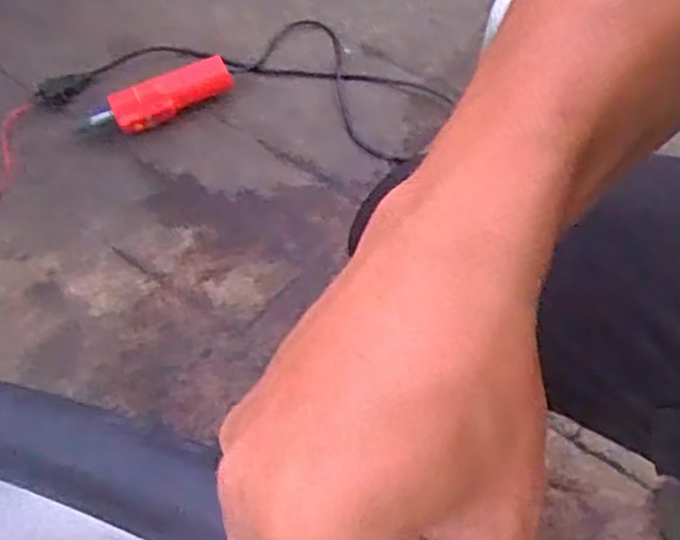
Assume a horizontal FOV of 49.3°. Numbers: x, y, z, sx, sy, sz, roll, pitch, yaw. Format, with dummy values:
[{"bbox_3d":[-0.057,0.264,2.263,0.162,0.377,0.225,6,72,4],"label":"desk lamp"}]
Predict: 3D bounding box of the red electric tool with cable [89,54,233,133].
[{"bbox_3d":[-0.197,-0.193,0.826,0.160,0.037,0.046,-33,63,-19],"label":"red electric tool with cable"}]

